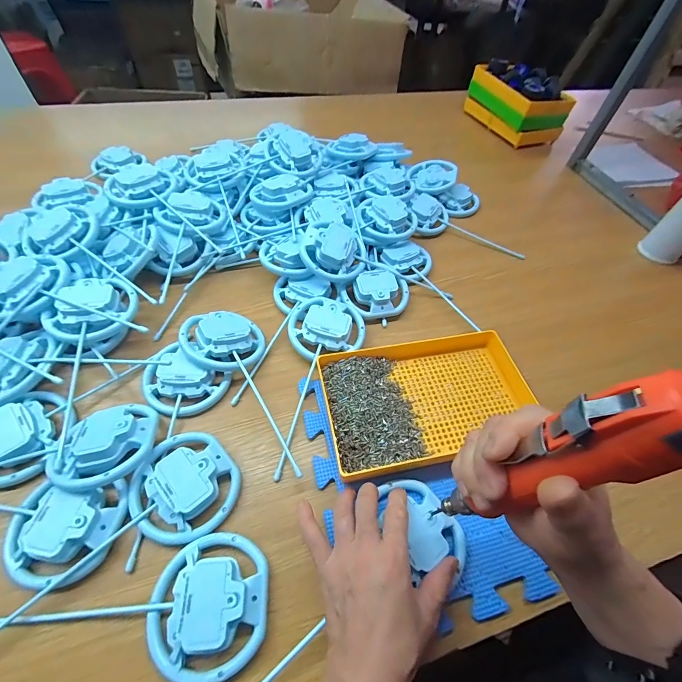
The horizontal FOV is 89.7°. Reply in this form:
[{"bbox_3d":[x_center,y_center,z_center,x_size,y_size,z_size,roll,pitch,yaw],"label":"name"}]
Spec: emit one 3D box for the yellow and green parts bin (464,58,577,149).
[{"bbox_3d":[0.465,-0.632,0.910,0.157,0.118,0.243,-12,56,-14],"label":"yellow and green parts bin"}]

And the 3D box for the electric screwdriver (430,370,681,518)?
[{"bbox_3d":[0.111,0.075,0.194,0.027,0.180,0.037,-2,53,-24],"label":"electric screwdriver"}]

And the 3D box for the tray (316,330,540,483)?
[{"bbox_3d":[0.104,0.069,0.416,0.242,0.044,0.150,-8,55,-11],"label":"tray"}]

